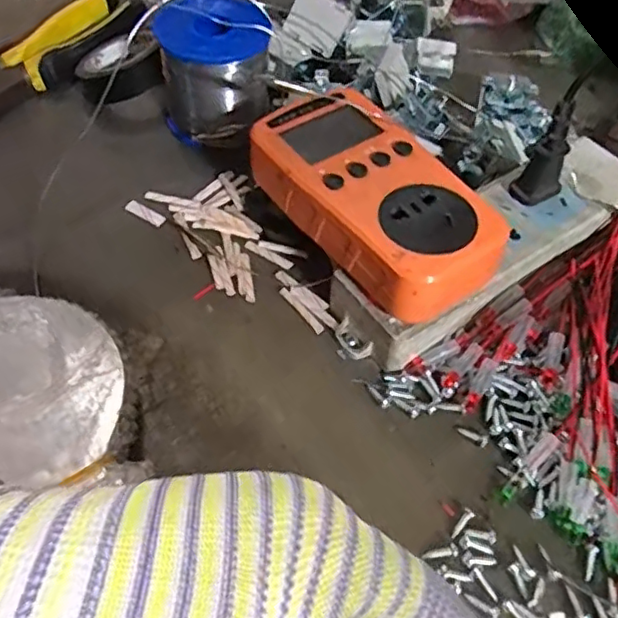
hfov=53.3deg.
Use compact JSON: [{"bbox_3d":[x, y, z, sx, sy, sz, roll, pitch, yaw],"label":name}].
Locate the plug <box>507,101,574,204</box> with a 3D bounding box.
[{"bbox_3d":[0.119,-0.076,0.305,0.022,0.052,0.019,28,59,16],"label":"plug"}]

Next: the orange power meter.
[{"bbox_3d":[0.030,-0.053,0.289,0.067,0.031,0.125,-32,63,-22],"label":"orange power meter"}]

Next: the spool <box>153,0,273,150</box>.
[{"bbox_3d":[-0.054,-0.136,0.362,0.063,0.068,0.060,1,56,-2],"label":"spool"}]

